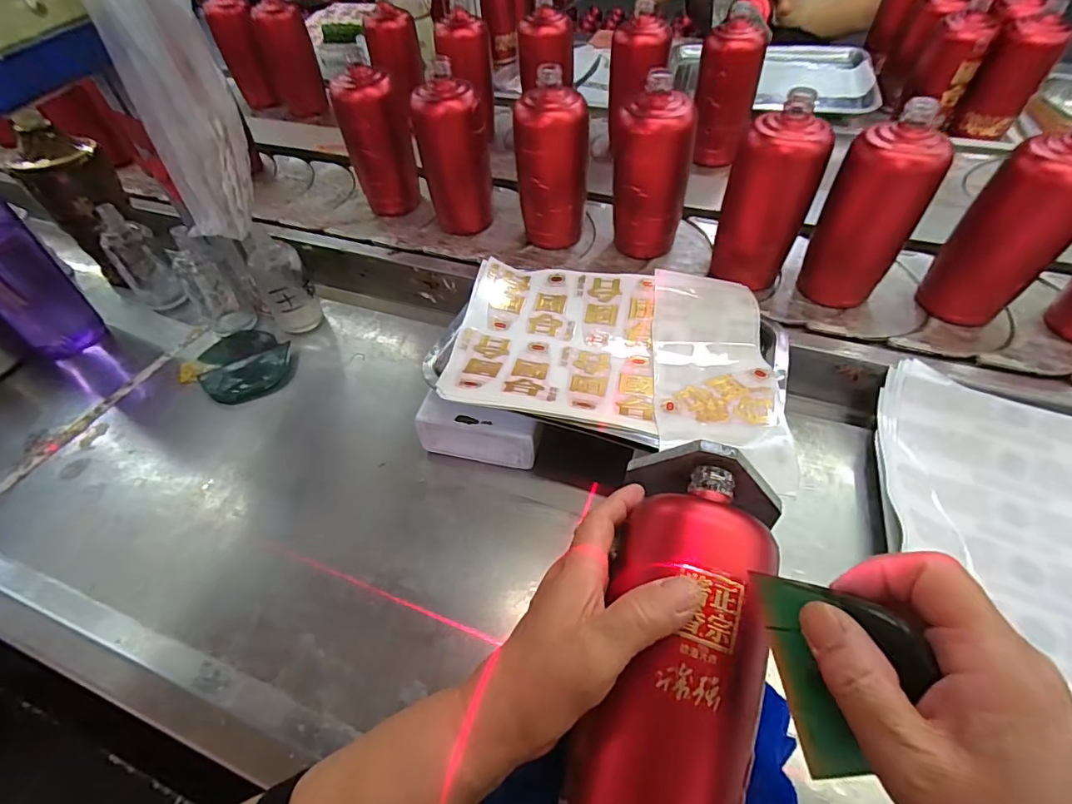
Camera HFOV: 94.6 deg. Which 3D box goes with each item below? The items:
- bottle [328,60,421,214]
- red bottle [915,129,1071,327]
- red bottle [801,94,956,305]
[{"bbox_3d":[-0.202,-0.330,0.636,0.072,0.157,0.053,9,52,10],"label":"bottle"},{"bbox_3d":[0.446,-0.158,0.466,0.061,0.164,0.064,-3,51,1],"label":"red bottle"},{"bbox_3d":[0.326,-0.184,0.487,0.068,0.171,0.066,-5,51,-1],"label":"red bottle"}]

